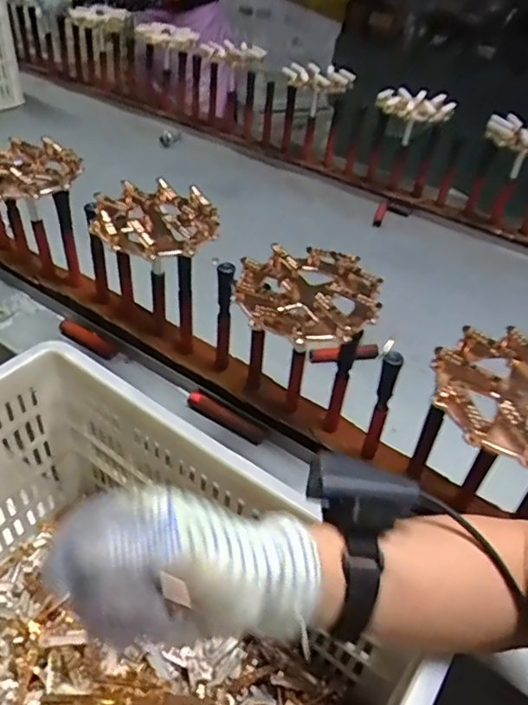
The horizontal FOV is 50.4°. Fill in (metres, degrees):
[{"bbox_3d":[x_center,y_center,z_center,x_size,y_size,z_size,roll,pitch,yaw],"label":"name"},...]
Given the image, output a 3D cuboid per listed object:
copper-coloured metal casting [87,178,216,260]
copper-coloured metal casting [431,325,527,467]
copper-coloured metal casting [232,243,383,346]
[{"bbox_3d":[-0.113,-0.142,0.597,0.125,0.028,0.115,13,42,8],"label":"copper-coloured metal casting"},{"bbox_3d":[0.200,0.030,0.439,0.123,0.026,0.125,5,42,-1],"label":"copper-coloured metal casting"},{"bbox_3d":[0.040,-0.055,0.522,0.131,0.028,0.116,20,44,15],"label":"copper-coloured metal casting"}]

